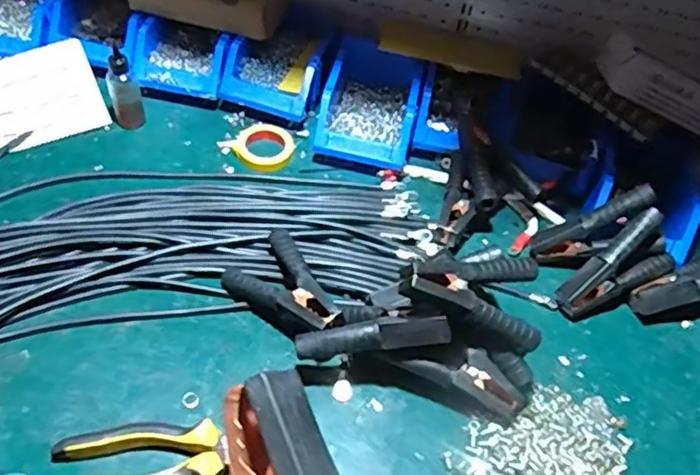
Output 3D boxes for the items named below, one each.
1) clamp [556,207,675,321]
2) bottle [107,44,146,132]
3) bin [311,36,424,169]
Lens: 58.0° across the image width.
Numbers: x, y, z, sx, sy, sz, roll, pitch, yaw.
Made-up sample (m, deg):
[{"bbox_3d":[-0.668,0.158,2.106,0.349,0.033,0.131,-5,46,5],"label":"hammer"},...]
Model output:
[{"bbox_3d":[0.285,0.040,0.680,0.137,0.071,0.028,-42,27,-3],"label":"clamp"},{"bbox_3d":[-0.275,-0.183,0.765,0.038,0.097,0.032,-13,53,-16],"label":"bottle"},{"bbox_3d":[0.029,-0.178,0.808,0.113,0.062,0.186,12,51,4],"label":"bin"}]

